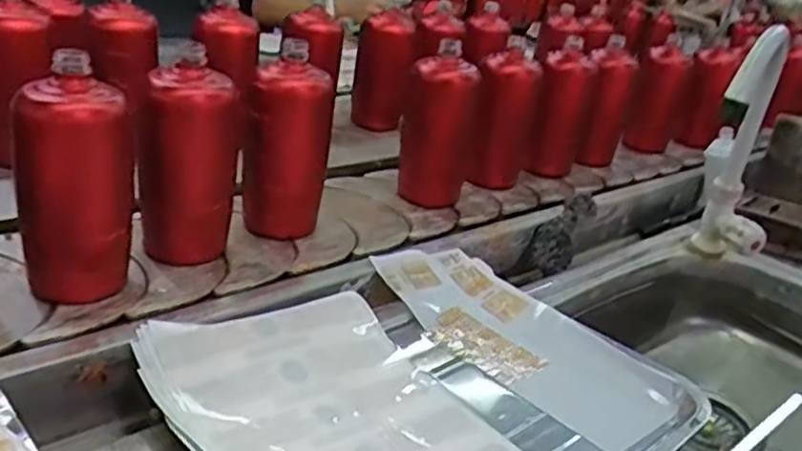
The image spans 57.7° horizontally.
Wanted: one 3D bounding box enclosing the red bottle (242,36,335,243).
[{"bbox_3d":[-0.111,-0.079,0.732,0.074,0.177,0.065,13,25,11],"label":"red bottle"}]

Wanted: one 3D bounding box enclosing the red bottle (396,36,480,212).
[{"bbox_3d":[0.049,-0.125,0.905,0.089,0.172,0.091,9,25,2],"label":"red bottle"}]

